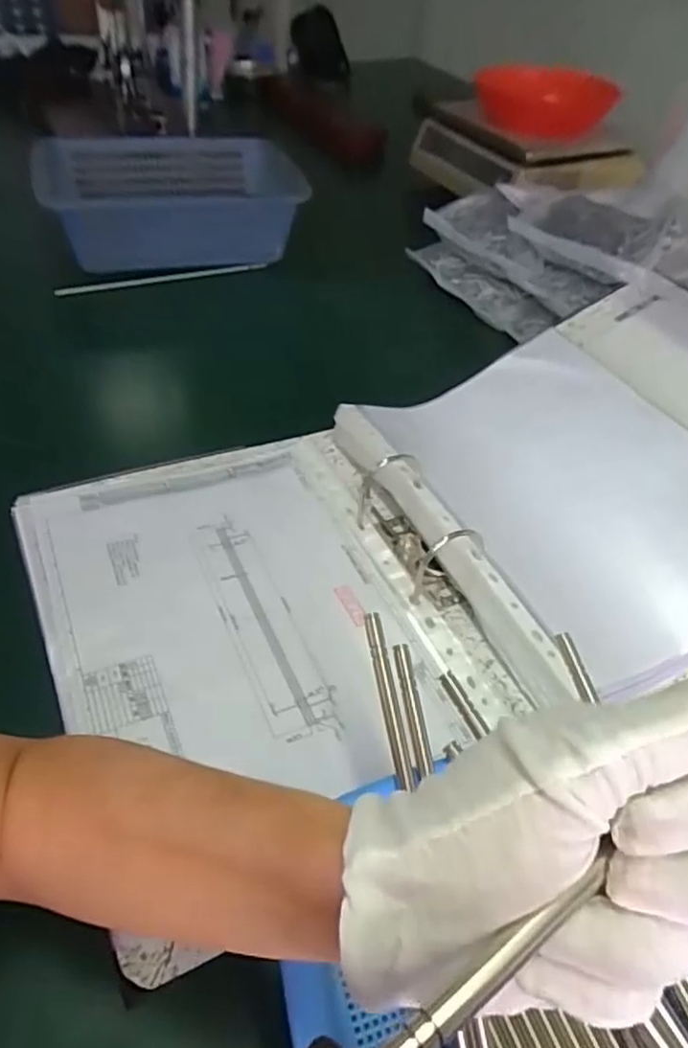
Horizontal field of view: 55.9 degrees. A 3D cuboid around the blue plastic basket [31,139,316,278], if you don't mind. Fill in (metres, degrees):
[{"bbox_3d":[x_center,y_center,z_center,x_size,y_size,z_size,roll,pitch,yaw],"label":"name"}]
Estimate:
[{"bbox_3d":[-0.198,-0.380,0.788,0.295,0.113,0.169,-1,46,-7],"label":"blue plastic basket"}]

